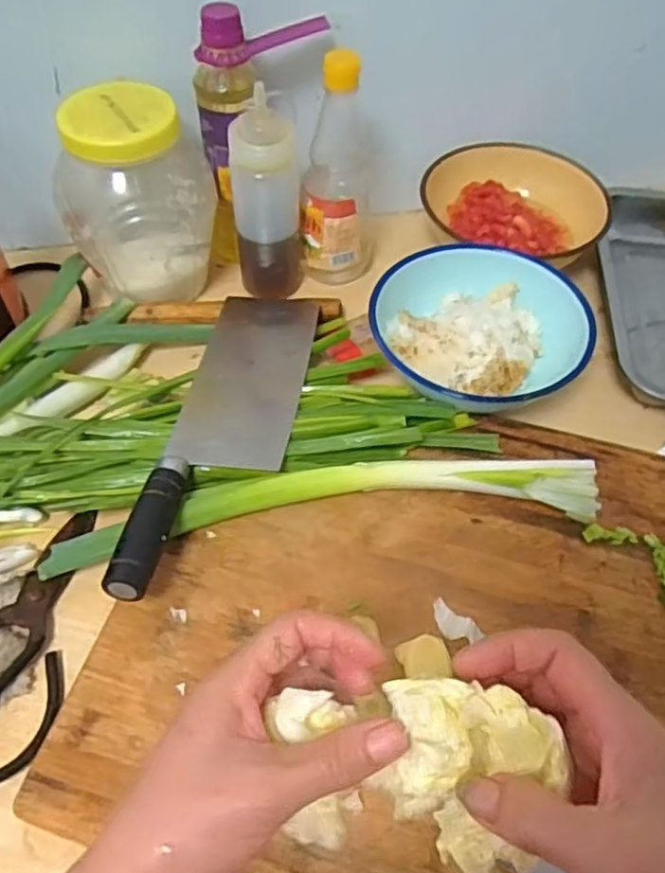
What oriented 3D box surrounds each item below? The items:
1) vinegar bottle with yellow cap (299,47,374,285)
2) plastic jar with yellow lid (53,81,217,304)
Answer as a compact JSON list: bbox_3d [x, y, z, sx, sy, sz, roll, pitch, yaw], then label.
[{"bbox_3d":[0.007,-0.229,0.609,0.068,0.227,0.051,1,53,-1],"label":"vinegar bottle with yellow cap"},{"bbox_3d":[-0.166,-0.204,0.580,0.103,0.163,0.105,1,53,-1],"label":"plastic jar with yellow lid"}]

